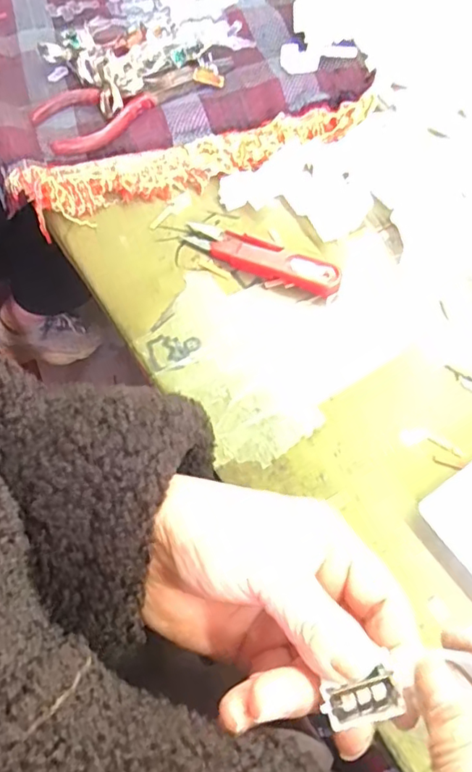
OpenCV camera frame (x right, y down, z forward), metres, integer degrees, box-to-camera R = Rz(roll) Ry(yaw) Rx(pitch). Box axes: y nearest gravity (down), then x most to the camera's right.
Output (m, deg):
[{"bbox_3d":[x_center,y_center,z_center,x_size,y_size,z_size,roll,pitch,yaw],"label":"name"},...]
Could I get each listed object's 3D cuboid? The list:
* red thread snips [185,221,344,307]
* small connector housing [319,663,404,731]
[{"bbox_3d":[0.015,-0.083,0.360,0.107,0.011,0.022,25,65,12],"label":"red thread snips"},{"bbox_3d":[0.043,0.105,0.189,0.026,0.011,0.016,-13,66,-3],"label":"small connector housing"}]

